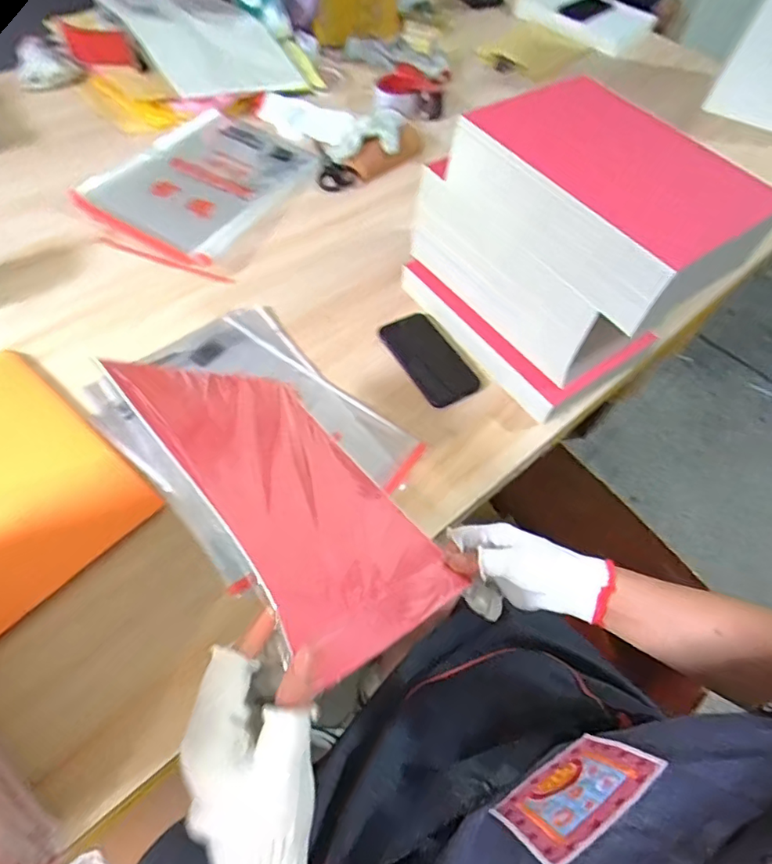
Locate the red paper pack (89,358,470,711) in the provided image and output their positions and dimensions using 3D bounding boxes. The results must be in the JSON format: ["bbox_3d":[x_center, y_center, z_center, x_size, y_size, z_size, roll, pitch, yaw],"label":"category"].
[{"bbox_3d":[-0.071,0.048,0.450,0.285,0.018,0.197,49,29,17],"label":"red paper pack"}]

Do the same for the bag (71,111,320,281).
[{"bbox_3d":[-0.292,-0.408,0.888,0.282,0.037,0.386,24,58,10],"label":"bag"}]

